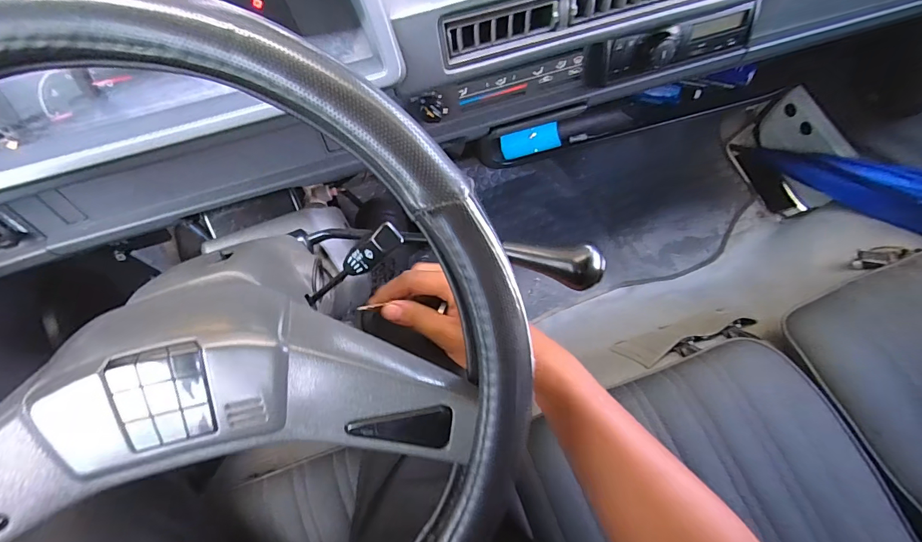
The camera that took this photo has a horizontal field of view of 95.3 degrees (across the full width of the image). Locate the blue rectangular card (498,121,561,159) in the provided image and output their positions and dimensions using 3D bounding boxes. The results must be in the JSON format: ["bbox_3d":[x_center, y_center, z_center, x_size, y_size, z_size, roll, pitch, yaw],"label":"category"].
[{"bbox_3d":[0.118,-0.219,0.708,0.101,0.012,0.042,-19,104,-8],"label":"blue rectangular card"}]

